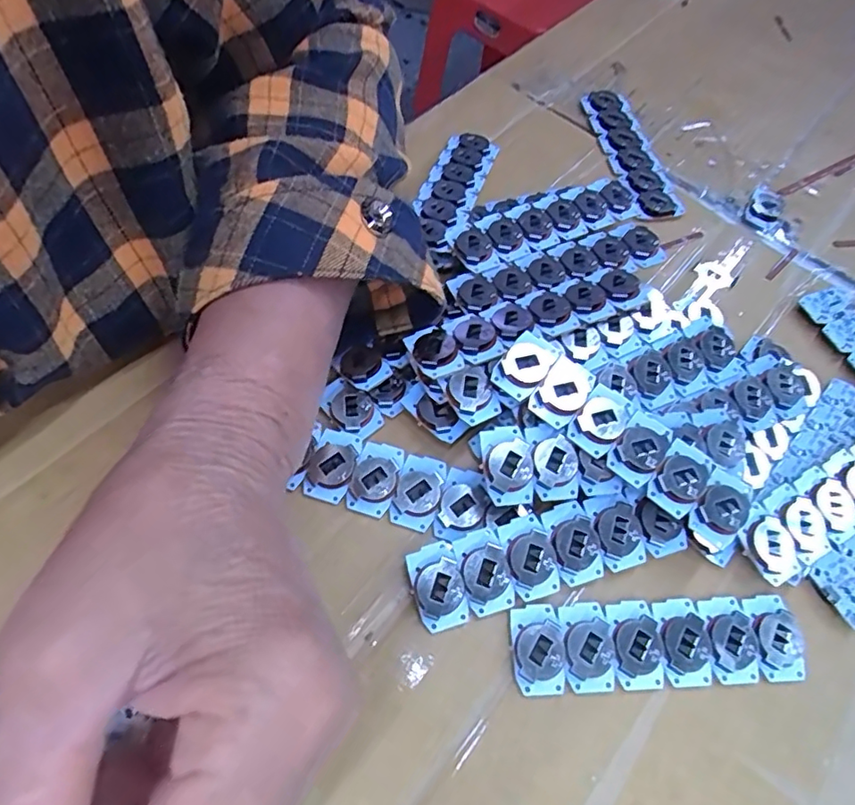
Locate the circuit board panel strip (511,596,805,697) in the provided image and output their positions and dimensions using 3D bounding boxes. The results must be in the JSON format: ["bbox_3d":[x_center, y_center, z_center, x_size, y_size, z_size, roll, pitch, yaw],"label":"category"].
[{"bbox_3d":[0.084,0.088,0.205,0.105,0.005,0.028,-1,62,-5],"label":"circuit board panel strip"}]

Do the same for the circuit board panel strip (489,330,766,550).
[{"bbox_3d":[0.077,0.012,0.216,0.108,0.012,0.031,35,65,14],"label":"circuit board panel strip"}]

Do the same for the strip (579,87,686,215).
[{"bbox_3d":[0.122,-0.150,0.334,0.026,0.011,0.102,-11,63,-10],"label":"strip"}]

